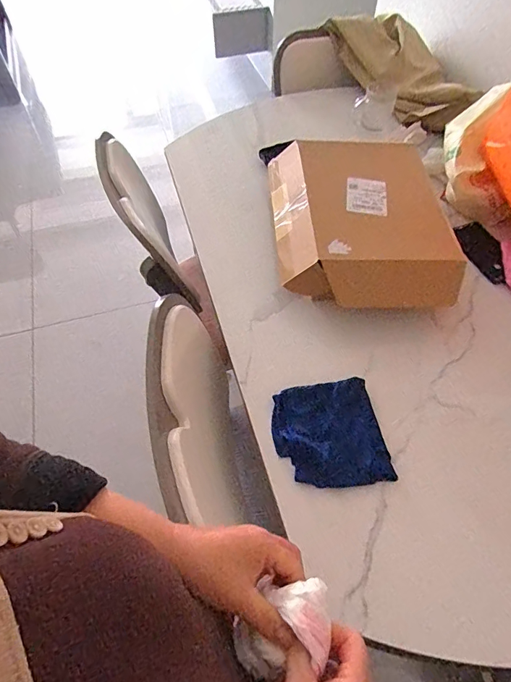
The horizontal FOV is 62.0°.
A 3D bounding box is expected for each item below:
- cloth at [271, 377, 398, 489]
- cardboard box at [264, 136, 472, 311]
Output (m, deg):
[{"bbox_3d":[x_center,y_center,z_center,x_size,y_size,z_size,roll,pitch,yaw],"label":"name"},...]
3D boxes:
[{"bbox_3d":[0.107,0.136,0.626,0.153,0.023,0.150,-7,56,-4],"label":"cloth"},{"bbox_3d":[0.205,-0.228,0.825,0.332,0.106,0.379,0,56,0],"label":"cardboard box"}]

